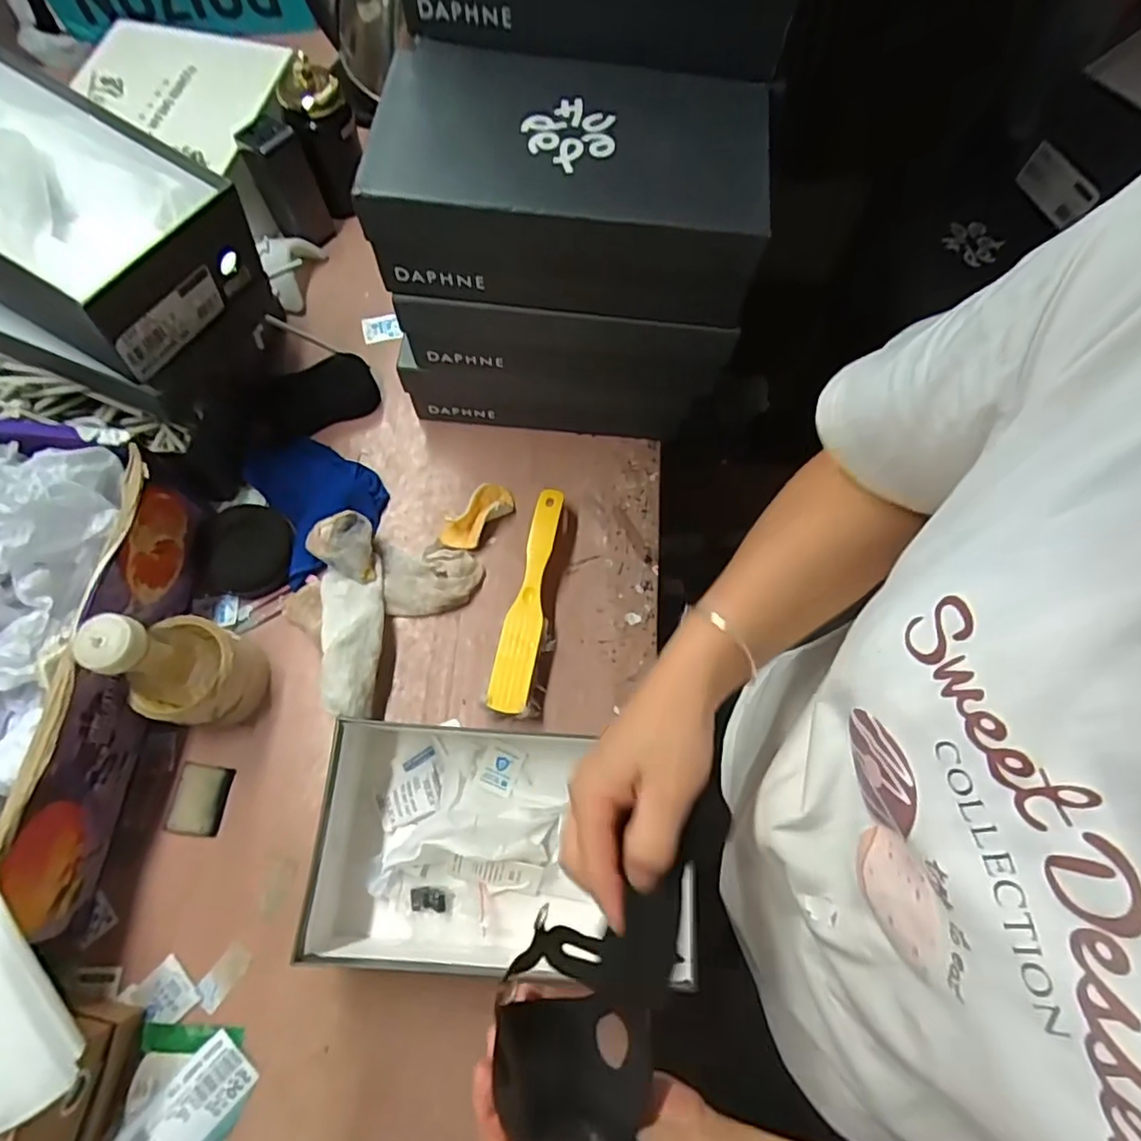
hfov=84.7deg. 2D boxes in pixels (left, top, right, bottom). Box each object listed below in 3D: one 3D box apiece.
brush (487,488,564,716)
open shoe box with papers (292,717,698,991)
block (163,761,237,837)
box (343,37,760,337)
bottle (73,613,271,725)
[{"bbox_3d":[-0.034,0.031,0.615,0.048,0.055,0.219,12,70,2],"label":"brush"},{"bbox_3d":[-0.054,0.230,0.526,0.295,0.083,0.186,5,70,-1],"label":"open shoe box with papers"},{"bbox_3d":[-0.335,0.206,0.565,0.046,0.013,0.059,8,70,1],"label":"block"},{"bbox_3d":[0.003,-0.311,0.512,0.303,0.098,0.174,3,70,-1],"label":"box"},{"bbox_3d":[-0.320,0.076,0.510,0.071,0.177,0.089,12,70,2],"label":"bottle"}]

